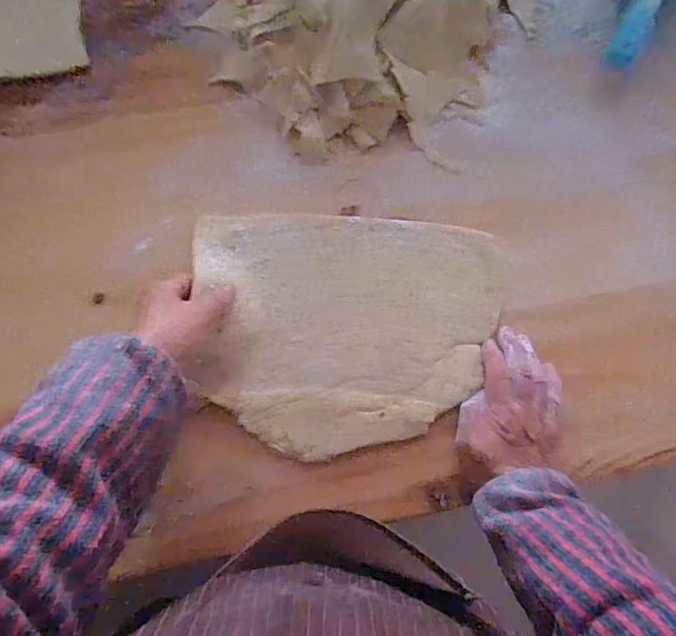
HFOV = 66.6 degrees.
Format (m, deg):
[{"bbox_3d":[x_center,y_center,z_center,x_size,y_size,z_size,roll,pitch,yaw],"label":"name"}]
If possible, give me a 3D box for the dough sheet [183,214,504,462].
[{"bbox_3d":[0.014,0.007,0.509,0.295,0.015,0.237,-2,78,-1],"label":"dough sheet"}]

